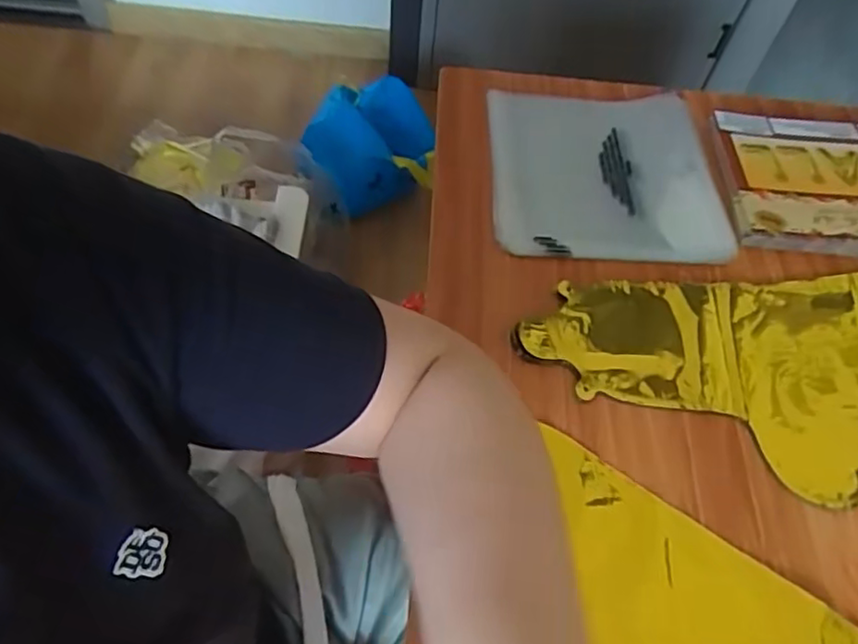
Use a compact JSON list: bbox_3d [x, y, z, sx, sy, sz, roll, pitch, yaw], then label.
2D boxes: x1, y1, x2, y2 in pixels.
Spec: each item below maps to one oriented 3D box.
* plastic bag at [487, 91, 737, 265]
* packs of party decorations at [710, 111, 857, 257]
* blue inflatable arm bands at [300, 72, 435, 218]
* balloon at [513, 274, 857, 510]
[{"bbox_3d":[0.169,-0.150,0.606,0.219,0.026,0.207,3,57,-3],"label":"plastic bag"},{"bbox_3d":[0.381,-0.136,0.615,0.195,0.020,0.169,7,57,-1],"label":"packs of party decorations"},{"bbox_3d":[-0.135,-0.414,1.458,0.293,0.196,0.225,3,57,-4],"label":"blue inflatable arm bands"},{"bbox_3d":[0.278,0.044,0.494,0.395,0.022,0.197,-3,57,-7],"label":"balloon"}]

